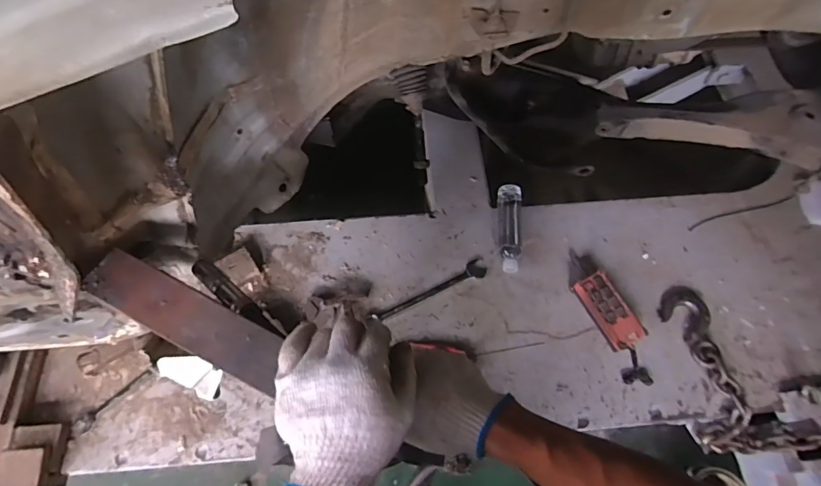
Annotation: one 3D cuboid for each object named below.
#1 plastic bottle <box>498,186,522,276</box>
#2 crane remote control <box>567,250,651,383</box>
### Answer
[{"bbox_3d":[0.235,-0.037,1.078,0.052,0.049,0.224,3,65,1],"label":"plastic bottle"},{"bbox_3d":[0.427,0.146,0.976,0.089,0.046,0.311,-22,67,-10],"label":"crane remote control"}]

